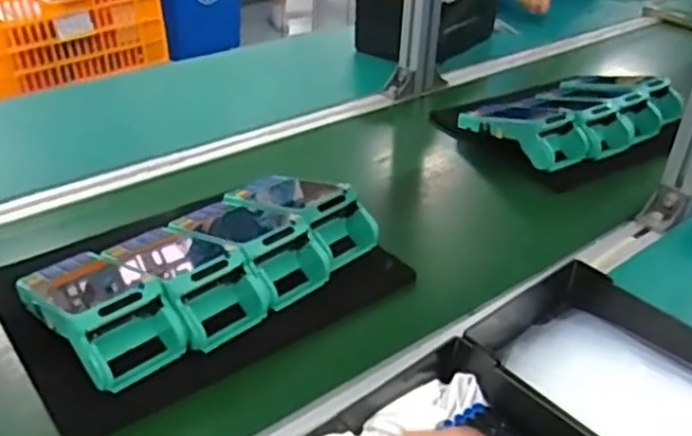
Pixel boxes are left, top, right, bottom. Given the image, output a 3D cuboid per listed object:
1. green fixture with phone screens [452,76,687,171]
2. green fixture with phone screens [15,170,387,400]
[{"bbox_3d":[0.323,-0.155,0.963,0.296,0.056,0.178,-22,40,-34],"label":"green fixture with phone screens"},{"bbox_3d":[-0.127,0.032,0.637,0.304,0.064,0.172,-24,41,-35],"label":"green fixture with phone screens"}]

